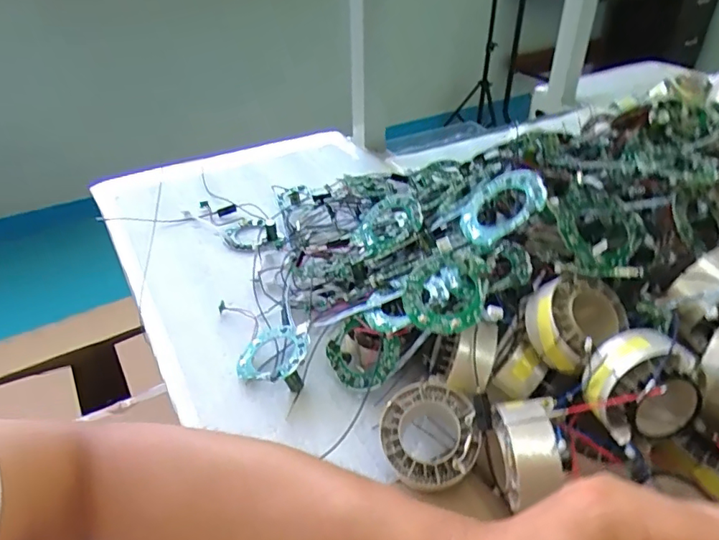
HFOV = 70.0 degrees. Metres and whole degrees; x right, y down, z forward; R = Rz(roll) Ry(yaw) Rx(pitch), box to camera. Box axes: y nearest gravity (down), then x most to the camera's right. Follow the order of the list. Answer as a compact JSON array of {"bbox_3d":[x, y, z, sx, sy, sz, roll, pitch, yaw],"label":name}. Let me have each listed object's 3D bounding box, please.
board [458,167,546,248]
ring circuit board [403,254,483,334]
[{"bbox_3d":[0.105,-0.048,0.383,0.064,0.013,0.059,-40,35,13],"label":"board"},{"bbox_3d":[0.060,0.017,0.372,0.057,0.012,0.060,-13,51,18],"label":"ring circuit board"}]

